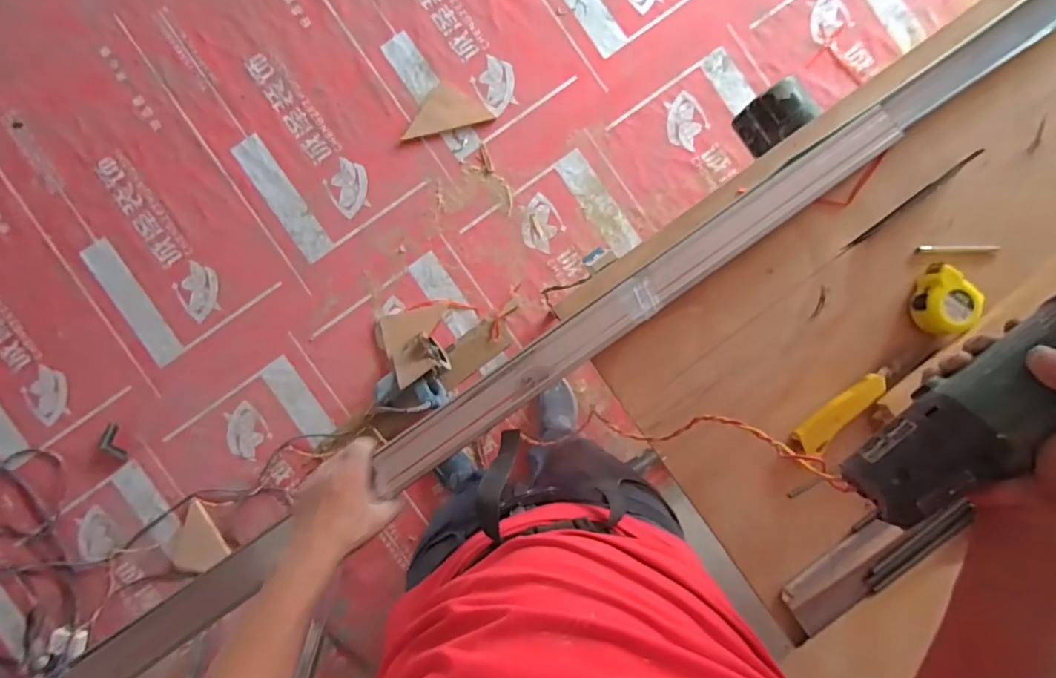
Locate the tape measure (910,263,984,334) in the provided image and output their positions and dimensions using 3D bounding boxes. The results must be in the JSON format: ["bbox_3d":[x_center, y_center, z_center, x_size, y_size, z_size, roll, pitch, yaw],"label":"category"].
[{"bbox_3d":[0.527,-0.047,0.664,0.065,0.050,0.087,14,89,-3],"label":"tape measure"}]

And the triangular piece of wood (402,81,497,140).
[{"bbox_3d":[-0.242,-0.667,1.511,0.254,0.011,0.131,-15,91,-3],"label":"triangular piece of wood"}]

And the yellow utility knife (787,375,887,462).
[{"bbox_3d":[0.384,0.093,0.650,0.134,0.041,0.033,-44,92,-2],"label":"yellow utility knife"}]

